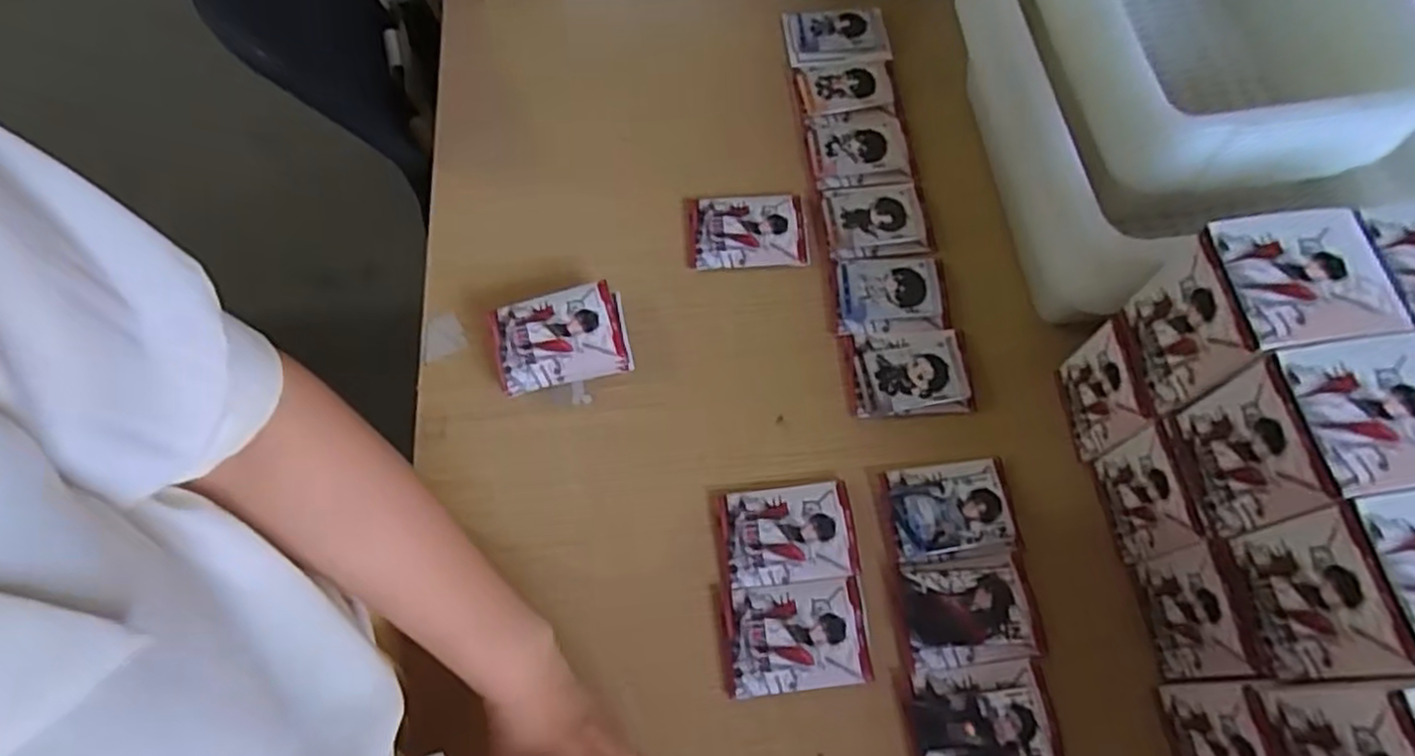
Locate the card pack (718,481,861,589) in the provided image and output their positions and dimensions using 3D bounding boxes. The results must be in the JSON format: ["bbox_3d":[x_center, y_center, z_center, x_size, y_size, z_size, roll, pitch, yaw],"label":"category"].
[{"bbox_3d":[0.062,0.119,0.574,0.099,0.007,0.071,-7,67,-3],"label":"card pack"}]

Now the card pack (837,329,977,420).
[{"bbox_3d":[0.167,-0.006,0.624,0.101,0.017,0.074,-2,67,-1],"label":"card pack"}]

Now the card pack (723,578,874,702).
[{"bbox_3d":[0.064,0.185,0.544,0.102,0.008,0.073,-5,67,-3],"label":"card pack"}]

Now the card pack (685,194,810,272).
[{"bbox_3d":[0.036,-0.134,0.679,0.107,0.004,0.074,-1,67,-1],"label":"card pack"}]

